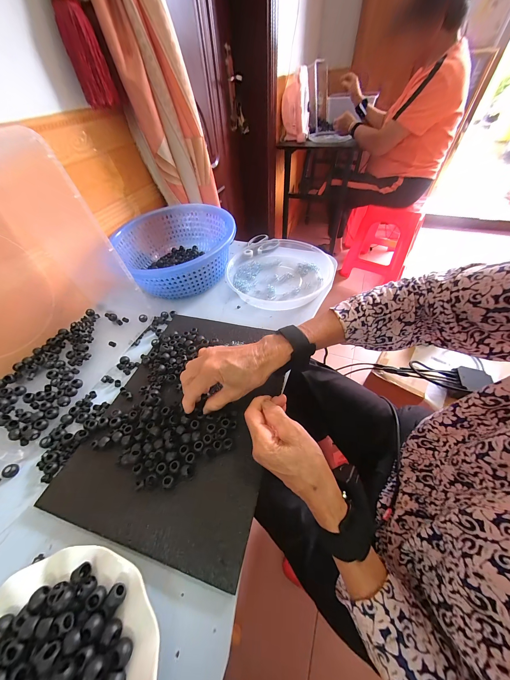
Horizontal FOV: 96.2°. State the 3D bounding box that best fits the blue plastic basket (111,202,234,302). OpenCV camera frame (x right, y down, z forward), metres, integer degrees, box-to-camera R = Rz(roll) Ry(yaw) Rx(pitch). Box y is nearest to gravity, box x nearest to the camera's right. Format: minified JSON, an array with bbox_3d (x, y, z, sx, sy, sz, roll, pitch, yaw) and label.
[{"bbox_3d":[-0.176,-0.208,0.534,0.253,0.099,0.261,-31,56,-21],"label":"blue plastic basket"}]

